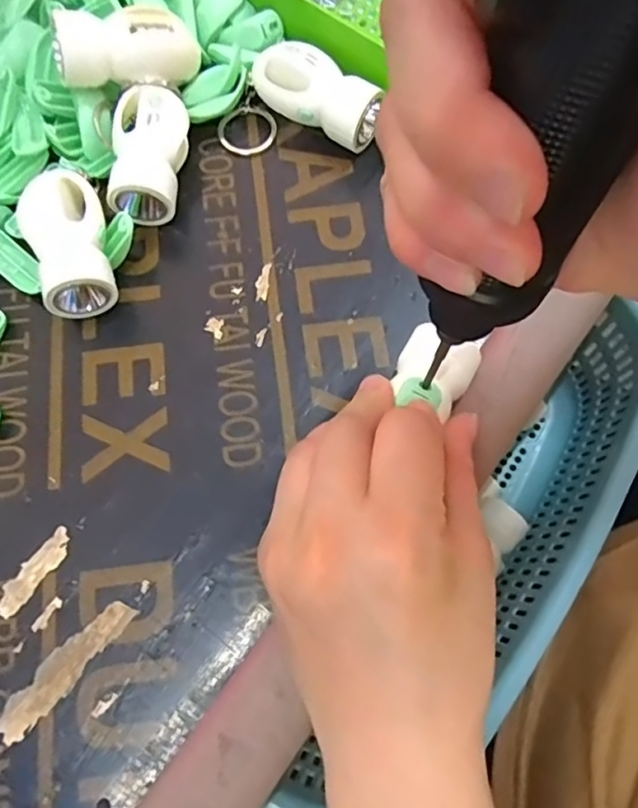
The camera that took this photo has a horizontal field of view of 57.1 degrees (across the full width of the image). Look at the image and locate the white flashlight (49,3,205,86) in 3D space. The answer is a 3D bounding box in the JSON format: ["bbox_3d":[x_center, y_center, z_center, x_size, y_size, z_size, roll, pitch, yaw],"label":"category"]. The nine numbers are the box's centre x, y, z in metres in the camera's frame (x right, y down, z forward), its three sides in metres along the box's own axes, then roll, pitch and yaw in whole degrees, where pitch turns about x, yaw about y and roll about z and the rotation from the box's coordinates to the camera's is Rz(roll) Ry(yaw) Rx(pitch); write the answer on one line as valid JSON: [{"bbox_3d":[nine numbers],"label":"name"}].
[{"bbox_3d":[-0.089,-0.166,0.275,0.064,0.023,0.028,-14,70,-20],"label":"white flashlight"}]

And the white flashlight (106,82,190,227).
[{"bbox_3d":[-0.080,-0.115,0.277,0.031,0.031,0.061,3,71,2],"label":"white flashlight"}]

